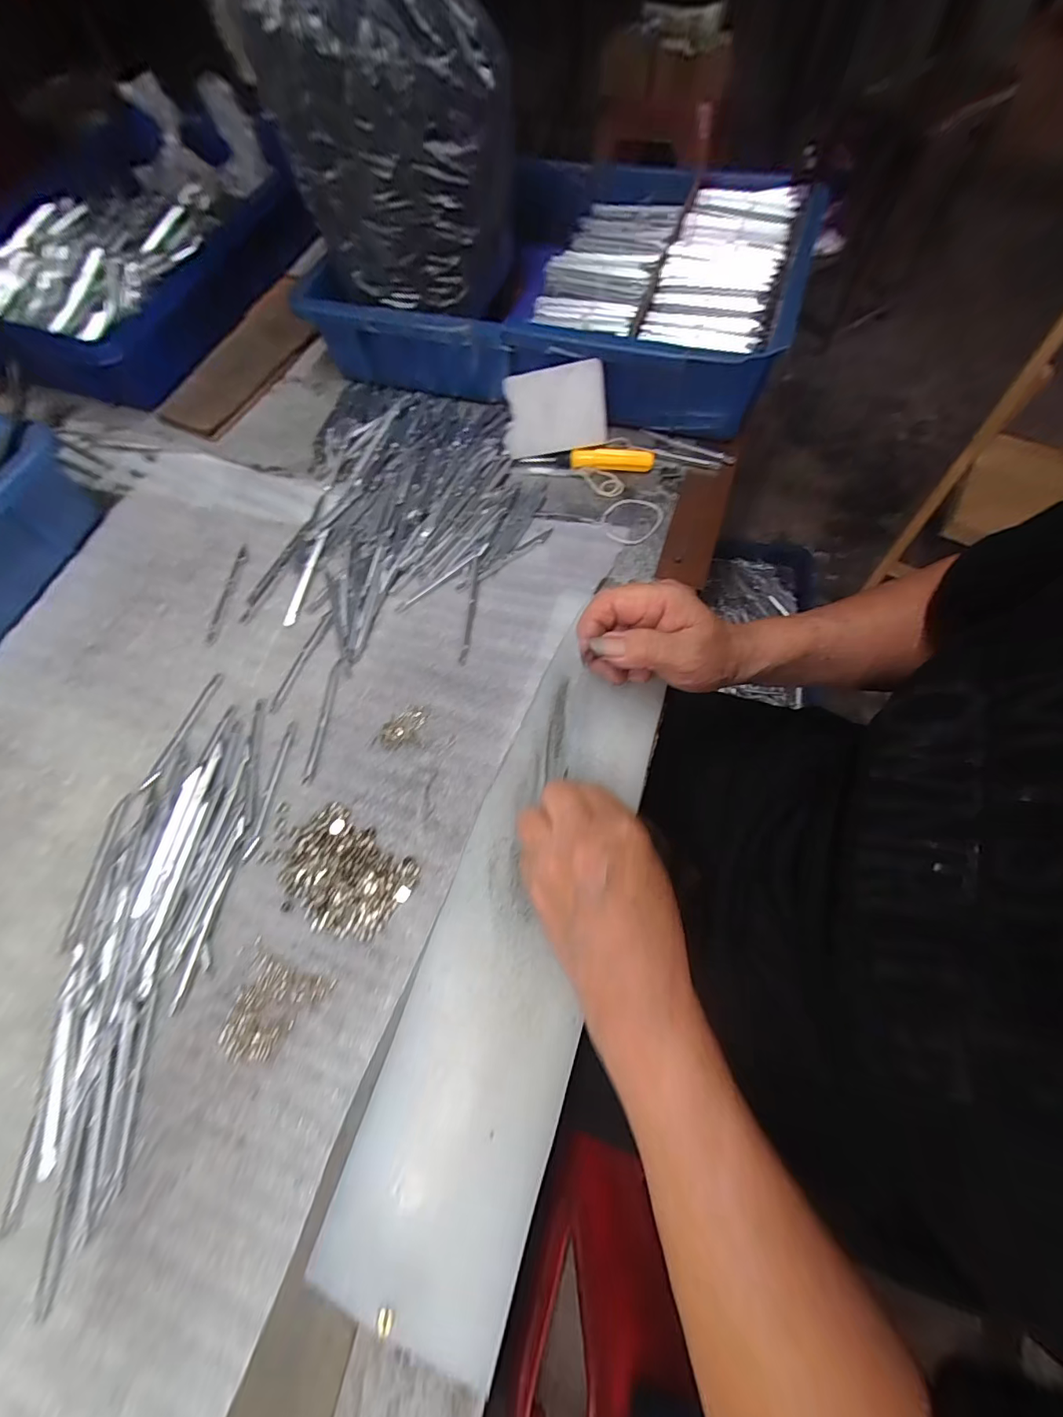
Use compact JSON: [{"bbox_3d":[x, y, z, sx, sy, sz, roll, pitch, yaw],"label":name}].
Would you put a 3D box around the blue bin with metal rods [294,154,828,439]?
[{"bbox_3d":[0.022,-0.402,0.466,0.428,0.095,0.270,13,68,7],"label":"blue bin with metal rods"}]

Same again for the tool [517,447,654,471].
[{"bbox_3d":[0.049,-0.220,0.422,0.116,0.017,0.014,2,67,3],"label":"tool"}]

